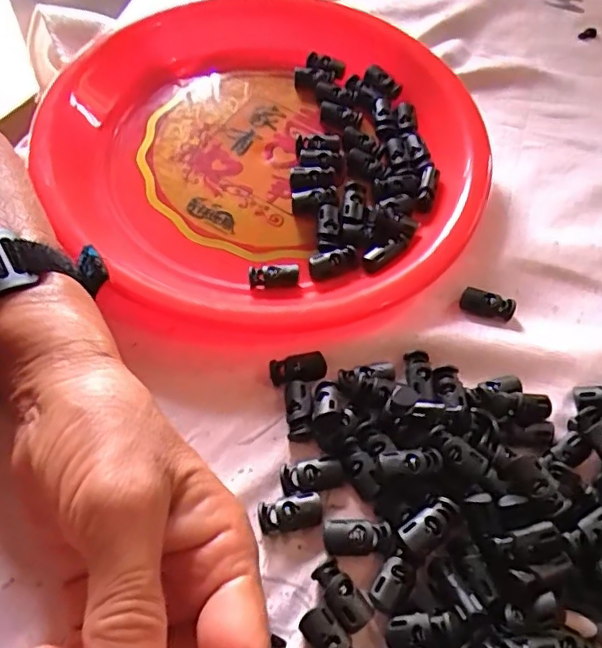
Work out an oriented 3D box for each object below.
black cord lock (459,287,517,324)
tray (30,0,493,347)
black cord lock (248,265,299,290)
[{"bbox_3d":[0.100,-0.011,0.306,0.028,0.007,0.014,20,57,11],"label":"black cord lock"},{"bbox_3d":[-0.020,-0.112,0.344,0.255,0.050,0.256,-33,63,-22],"label":"tray"},{"bbox_3d":[-0.015,-0.026,0.311,0.027,0.005,0.012,0,55,-2],"label":"black cord lock"}]

